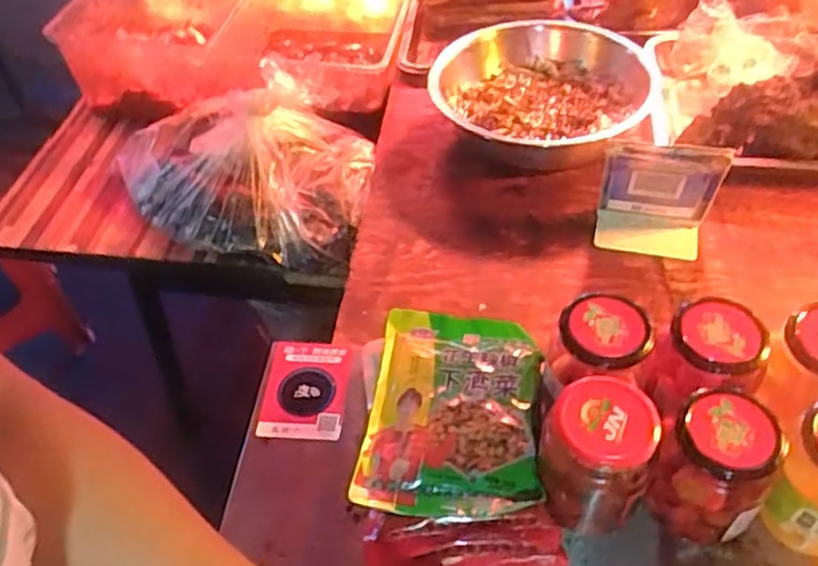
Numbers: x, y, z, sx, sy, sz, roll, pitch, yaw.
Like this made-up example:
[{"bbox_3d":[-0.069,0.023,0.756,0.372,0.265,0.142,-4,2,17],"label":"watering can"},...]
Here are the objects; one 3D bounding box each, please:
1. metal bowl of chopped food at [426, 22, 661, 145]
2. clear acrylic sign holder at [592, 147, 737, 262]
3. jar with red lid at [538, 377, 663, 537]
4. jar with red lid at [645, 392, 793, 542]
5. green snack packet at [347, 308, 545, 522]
[{"bbox_3d":[0.197,-0.286,1.002,0.274,0.082,0.258,-3,45,3],"label":"metal bowl of chopped food"},{"bbox_3d":[0.264,-0.098,0.773,0.114,0.144,0.070,8,47,13],"label":"clear acrylic sign holder"},{"bbox_3d":[0.138,0.130,0.539,0.075,0.099,0.071,-2,47,2],"label":"jar with red lid"},{"bbox_3d":[0.223,0.135,0.534,0.075,0.103,0.072,27,54,26],"label":"jar with red lid"},{"bbox_3d":[0.036,0.100,0.602,0.138,0.022,0.196,3,47,7],"label":"green snack packet"}]

